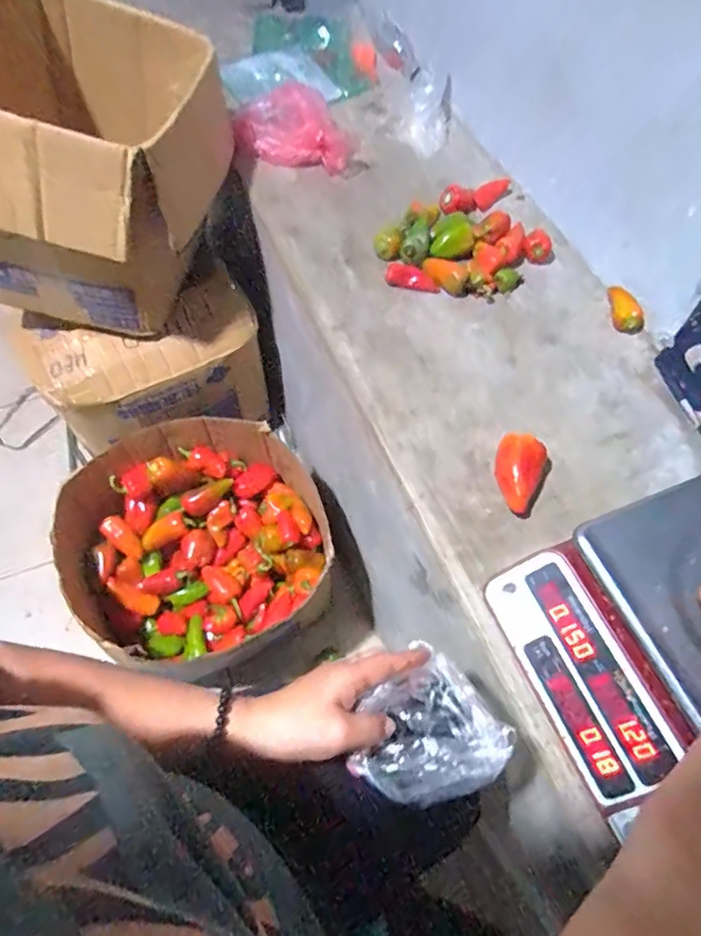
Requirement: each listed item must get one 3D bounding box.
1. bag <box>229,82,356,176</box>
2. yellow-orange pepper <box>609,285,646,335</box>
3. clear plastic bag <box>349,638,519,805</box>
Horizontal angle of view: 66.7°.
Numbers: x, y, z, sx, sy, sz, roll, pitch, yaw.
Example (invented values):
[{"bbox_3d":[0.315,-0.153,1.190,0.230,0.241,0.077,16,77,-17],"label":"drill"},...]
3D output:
[{"bbox_3d":[-0.097,-0.566,0.887,0.204,0.073,0.113,12,61,2],"label":"bag"},{"bbox_3d":[0.396,-0.230,0.765,0.039,0.033,0.074,-16,78,-13],"label":"yellow-orange pepper"},{"bbox_3d":[0.060,0.206,0.404,0.102,0.045,0.099,-39,70,-22],"label":"clear plastic bag"}]

